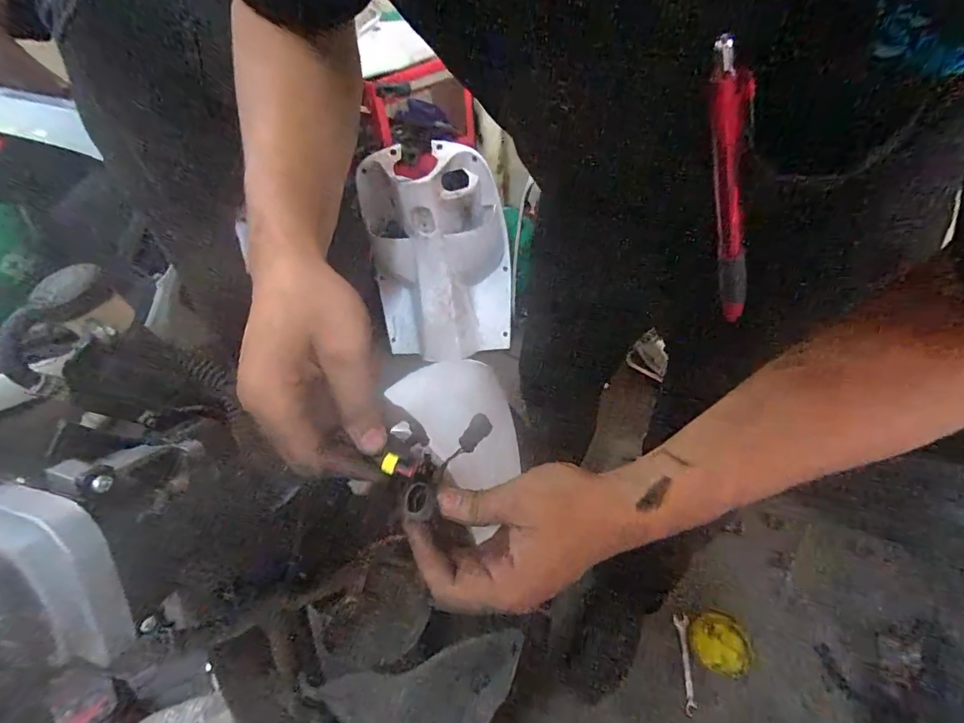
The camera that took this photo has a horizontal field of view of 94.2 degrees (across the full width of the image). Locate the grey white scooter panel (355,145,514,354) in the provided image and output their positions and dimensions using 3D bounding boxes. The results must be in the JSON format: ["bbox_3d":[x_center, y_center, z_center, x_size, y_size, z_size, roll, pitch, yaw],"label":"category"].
[{"bbox_3d":[-0.107,-0.283,1.244,0.370,0.574,0.241,-5,44,1],"label":"grey white scooter panel"}]

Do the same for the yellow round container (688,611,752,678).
[{"bbox_3d":[0.464,0.556,0.879,0.110,0.044,0.103,-3,44,3],"label":"yellow round container"}]

